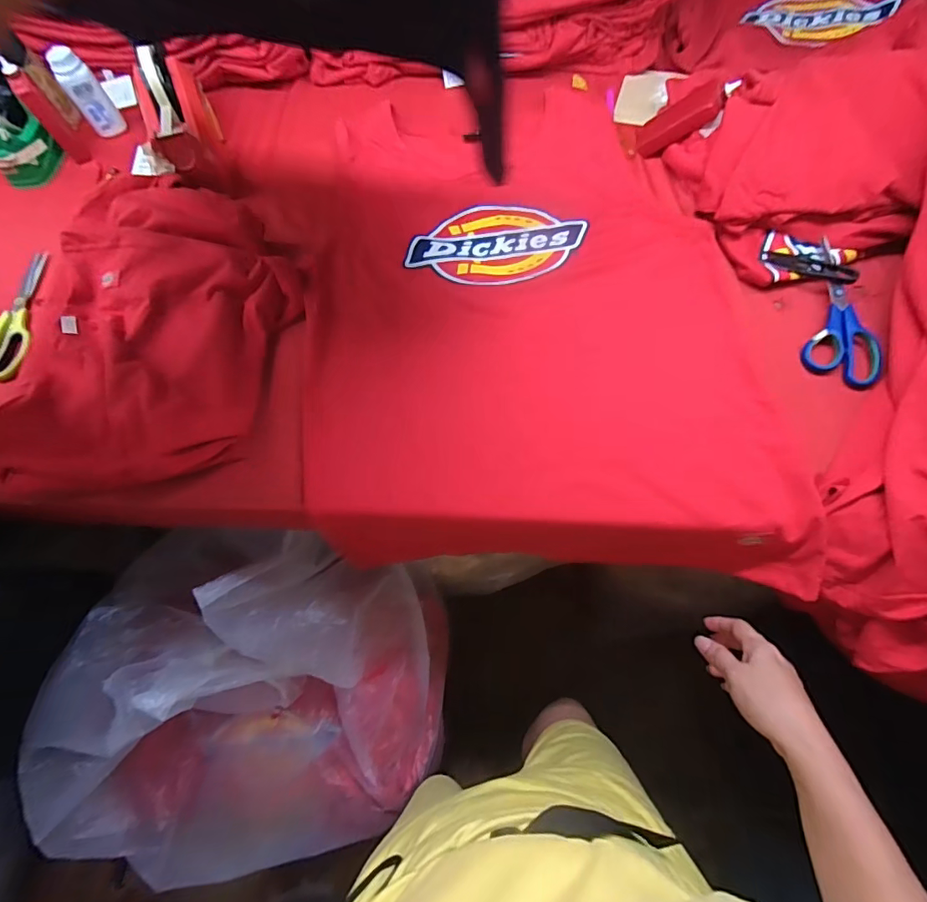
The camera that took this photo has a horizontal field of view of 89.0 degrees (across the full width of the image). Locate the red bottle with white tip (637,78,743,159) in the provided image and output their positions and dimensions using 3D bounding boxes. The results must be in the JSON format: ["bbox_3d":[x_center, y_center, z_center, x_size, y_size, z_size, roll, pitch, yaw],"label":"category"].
[{"bbox_3d":[0.283,-0.427,0.604,0.027,0.121,0.046,37,62,-30],"label":"red bottle with white tip"}]

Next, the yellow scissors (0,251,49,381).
[{"bbox_3d":[-0.565,-0.171,0.581,0.075,0.012,0.204,-10,64,-3],"label":"yellow scissors"}]

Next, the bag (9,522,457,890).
[{"bbox_3d":[-0.264,0.312,0.603,0.444,0.238,0.406,-1,64,1],"label":"bag"}]

